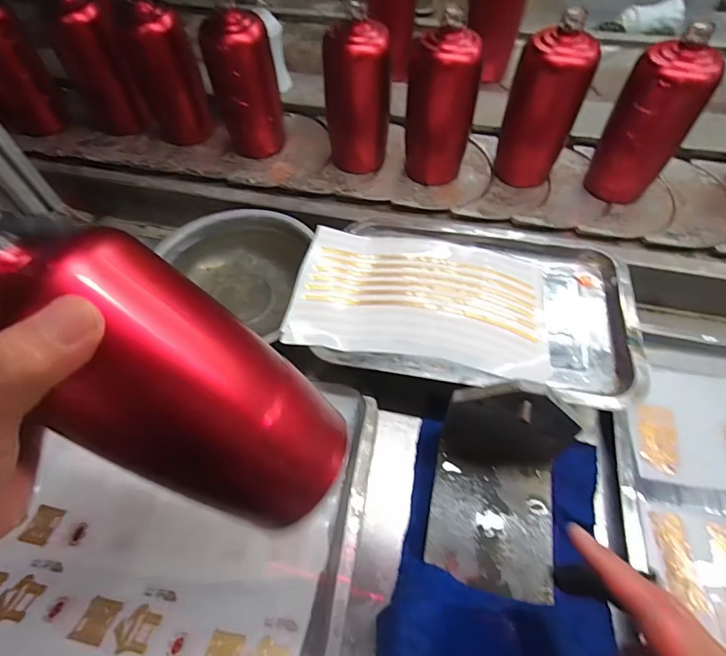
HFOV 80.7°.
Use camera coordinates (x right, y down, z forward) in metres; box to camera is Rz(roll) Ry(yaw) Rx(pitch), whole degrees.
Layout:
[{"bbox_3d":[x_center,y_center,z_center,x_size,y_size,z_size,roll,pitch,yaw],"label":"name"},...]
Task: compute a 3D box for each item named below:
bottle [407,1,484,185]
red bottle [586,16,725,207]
[{"bbox_3d":[0.094,-0.261,0.519,0.068,0.170,0.061,-28,59,-12],"label":"bottle"},{"bbox_3d":[0.324,-0.225,0.492,0.072,0.182,0.057,-12,57,-2],"label":"red bottle"}]

